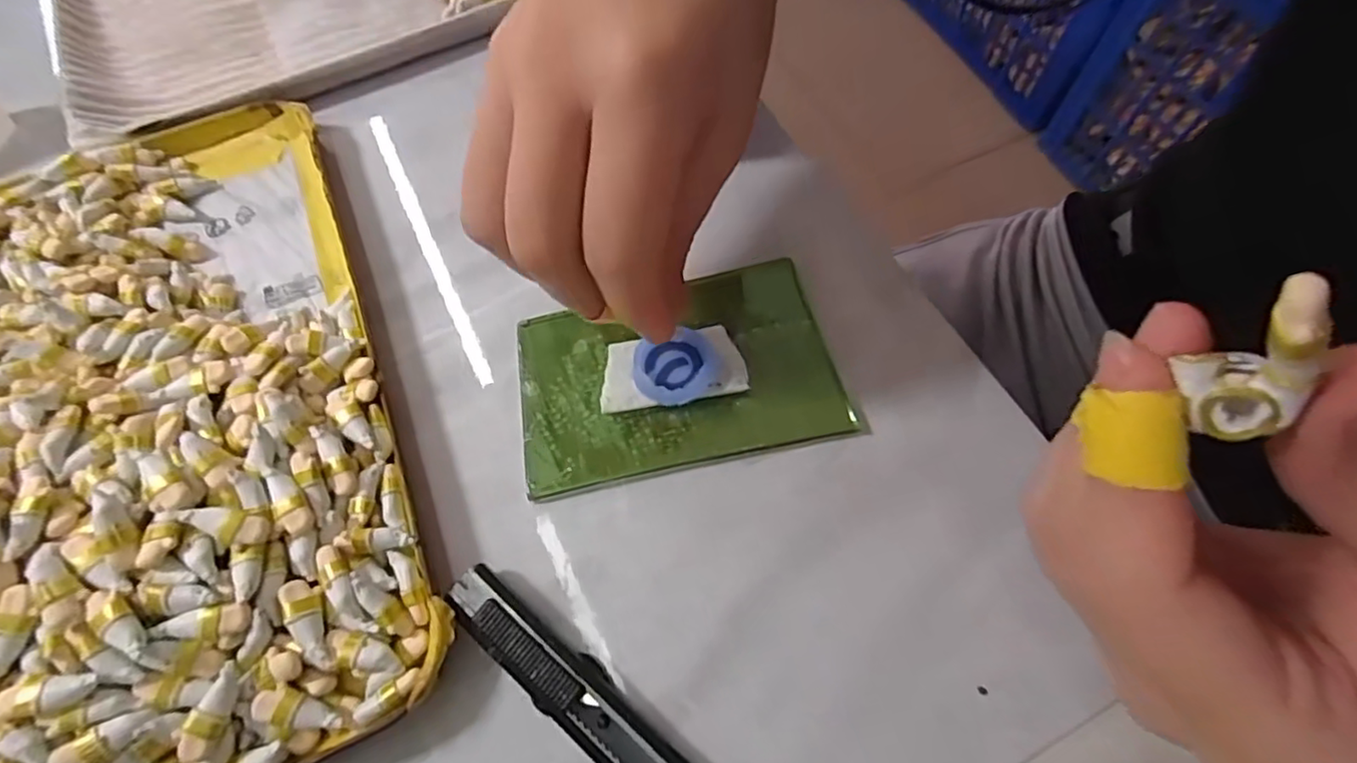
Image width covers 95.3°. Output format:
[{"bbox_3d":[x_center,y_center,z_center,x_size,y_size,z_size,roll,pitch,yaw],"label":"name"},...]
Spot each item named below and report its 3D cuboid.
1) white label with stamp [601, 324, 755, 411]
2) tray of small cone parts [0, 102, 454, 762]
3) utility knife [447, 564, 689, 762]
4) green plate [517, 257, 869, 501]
[{"bbox_3d":[-0.003,-0.004,0.203,0.046,0.006,0.025,-14,65,-4],"label":"white label with stamp"},{"bbox_3d":[-0.195,0.014,0.186,0.191,0.031,0.240,-23,66,-9],"label":"tray of small cone parts"},{"bbox_3d":[-0.012,0.096,0.161,0.129,0.009,0.016,36,71,17],"label":"utility knife"},{"bbox_3d":[-0.001,-0.002,0.207,0.105,0.005,0.067,-15,67,-5],"label":"green plate"}]

